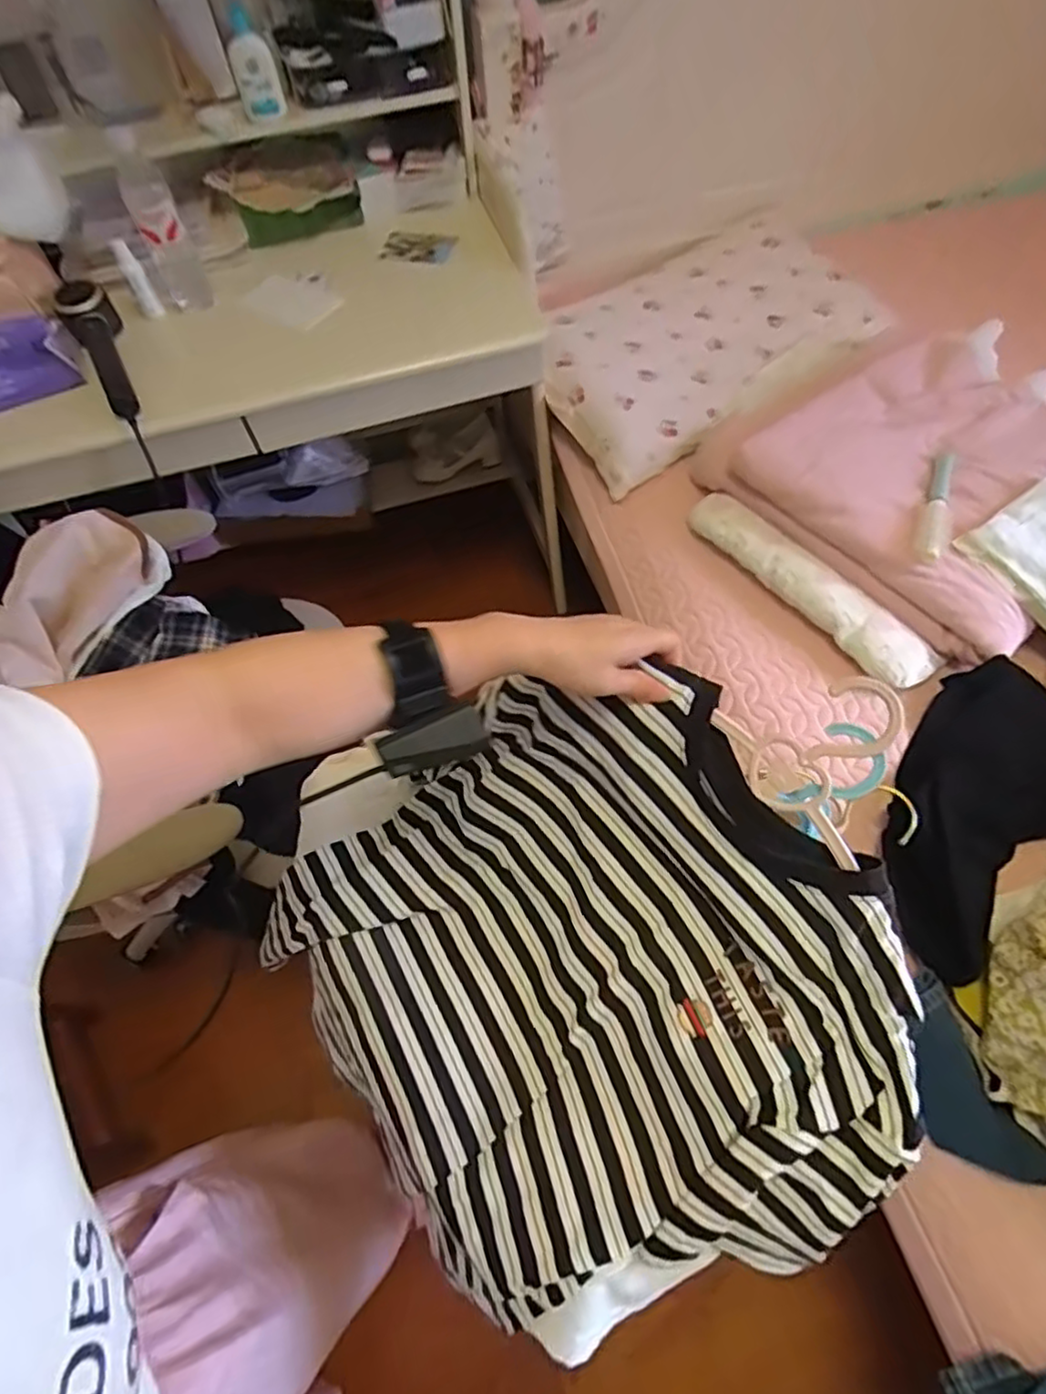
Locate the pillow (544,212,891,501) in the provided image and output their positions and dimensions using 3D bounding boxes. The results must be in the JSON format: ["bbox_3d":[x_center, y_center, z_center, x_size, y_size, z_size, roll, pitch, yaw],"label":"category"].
[{"bbox_3d":[0.324,-0.645,1.233,0.586,0.119,0.391,-24,63,-10],"label":"pillow"}]

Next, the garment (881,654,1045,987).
[{"bbox_3d":[0.565,0.133,0.837,0.402,0.042,0.207,-40,66,-17],"label":"garment"}]

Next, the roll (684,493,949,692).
[{"bbox_3d":[0.419,-0.178,0.989,0.075,0.047,0.422,-37,66,-16],"label":"roll"}]

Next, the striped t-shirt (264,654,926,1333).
[{"bbox_3d":[0.027,0.209,0.493,0.434,0.115,0.412,-34,62,6],"label":"striped t-shirt"}]

